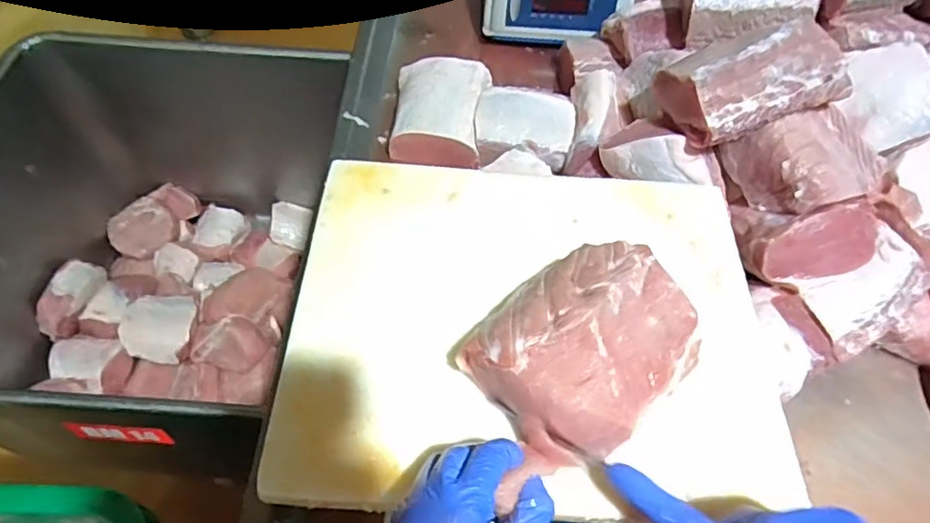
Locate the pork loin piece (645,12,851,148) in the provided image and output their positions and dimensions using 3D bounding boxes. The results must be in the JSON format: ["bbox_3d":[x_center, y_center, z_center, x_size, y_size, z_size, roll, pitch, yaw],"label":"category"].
[{"bbox_3d":[0.318,-0.199,0.657,0.175,0.077,0.109,-14,57,-13],"label":"pork loin piece"}]

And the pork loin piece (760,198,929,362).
[{"bbox_3d":[0.407,0.008,0.661,0.129,0.080,0.140,-35,90,3],"label":"pork loin piece"}]

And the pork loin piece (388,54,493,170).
[{"bbox_3d":[-0.035,-0.212,0.825,0.124,0.055,0.169,8,55,1],"label":"pork loin piece"}]

